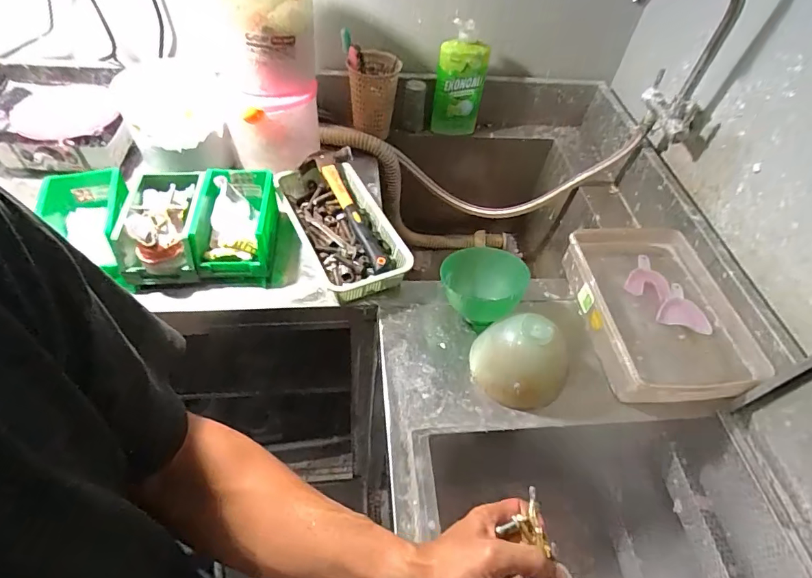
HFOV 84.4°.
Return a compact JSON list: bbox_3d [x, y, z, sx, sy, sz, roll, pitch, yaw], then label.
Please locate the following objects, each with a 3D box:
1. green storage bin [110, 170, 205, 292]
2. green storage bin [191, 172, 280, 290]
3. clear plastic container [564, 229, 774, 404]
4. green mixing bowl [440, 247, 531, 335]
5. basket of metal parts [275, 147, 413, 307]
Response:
[{"bbox_3d":[-0.357,-0.095,0.659,0.104,0.080,0.180,-2,52,-8],"label":"green storage bin"},{"bbox_3d":[-0.265,-0.096,0.700,0.112,0.089,0.173,-2,52,-8],"label":"green storage bin"},{"bbox_3d":[0.359,0.029,0.656,0.191,0.066,0.283,-1,52,-7],"label":"clear plastic container"},{"bbox_3d":[0.107,-0.004,0.651,0.120,0.100,0.097,19,52,9],"label":"green mixing bowl"},{"bbox_3d":[-0.108,-0.101,0.727,0.138,0.070,0.282,-20,56,-21],"label":"basket of metal parts"}]

